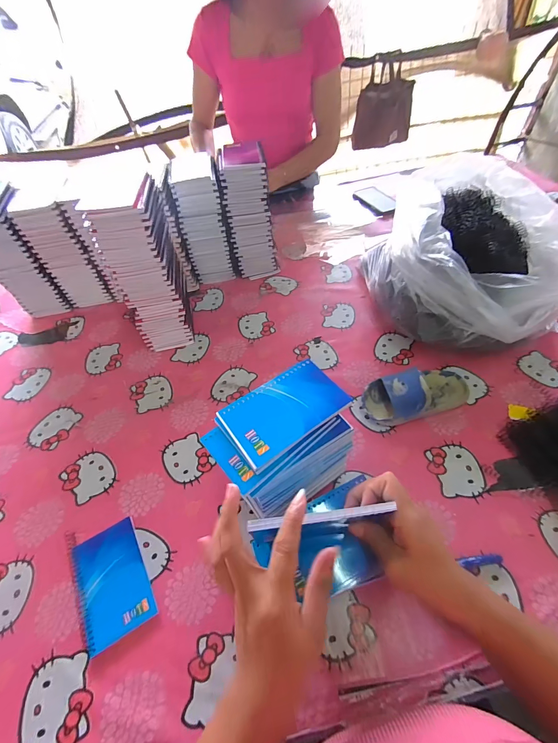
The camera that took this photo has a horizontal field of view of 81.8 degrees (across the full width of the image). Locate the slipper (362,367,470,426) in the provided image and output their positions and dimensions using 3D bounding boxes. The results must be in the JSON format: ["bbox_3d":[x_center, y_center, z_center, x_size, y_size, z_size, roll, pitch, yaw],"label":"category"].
[{"bbox_3d":[0.226,0.033,0.524,0.171,0.060,0.080,-12,53,-4],"label":"slipper"}]

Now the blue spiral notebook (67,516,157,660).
[{"bbox_3d":[-0.216,0.261,0.413,0.083,0.009,0.141,-28,56,-16],"label":"blue spiral notebook"}]

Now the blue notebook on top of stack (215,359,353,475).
[{"bbox_3d":[0.006,0.041,0.363,0.134,0.009,0.081,-33,57,-19],"label":"blue notebook on top of stack"}]

